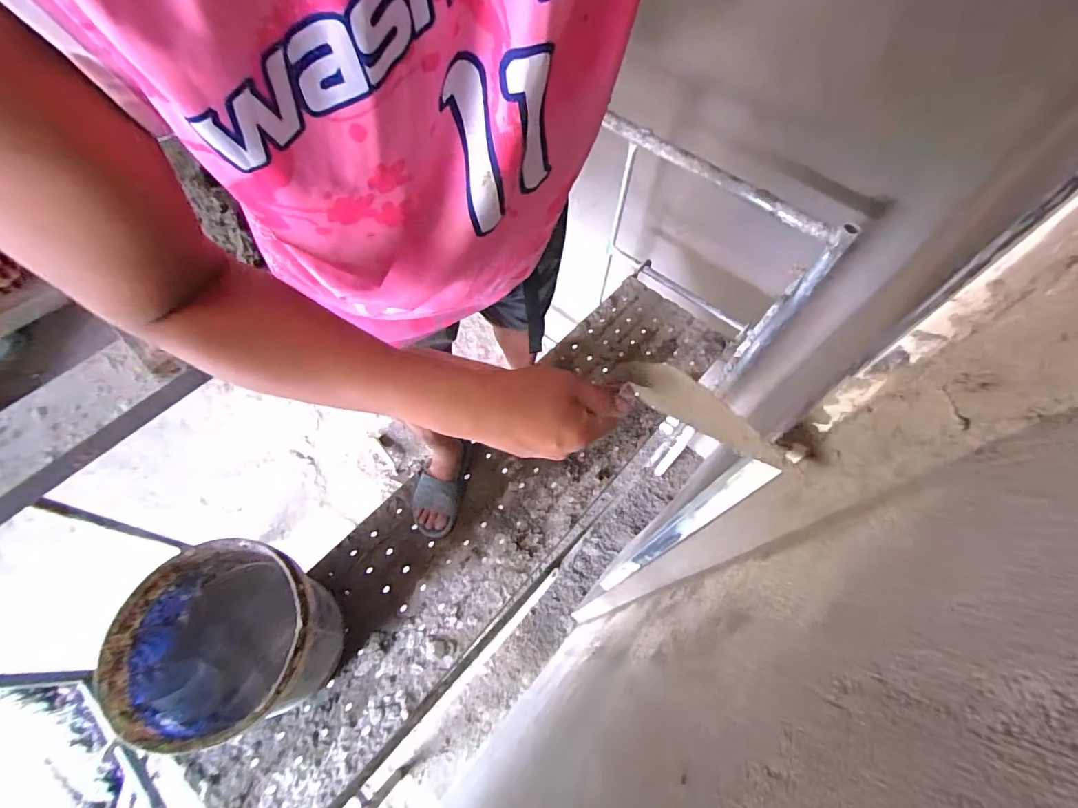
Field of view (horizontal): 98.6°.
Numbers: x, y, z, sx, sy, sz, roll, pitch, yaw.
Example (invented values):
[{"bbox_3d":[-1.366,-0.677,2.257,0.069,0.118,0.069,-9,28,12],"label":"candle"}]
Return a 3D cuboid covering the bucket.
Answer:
[{"bbox_3d":[-0.566,0.459,0.923,0.326,0.351,0.292,10,62,3],"label":"bucket"}]

